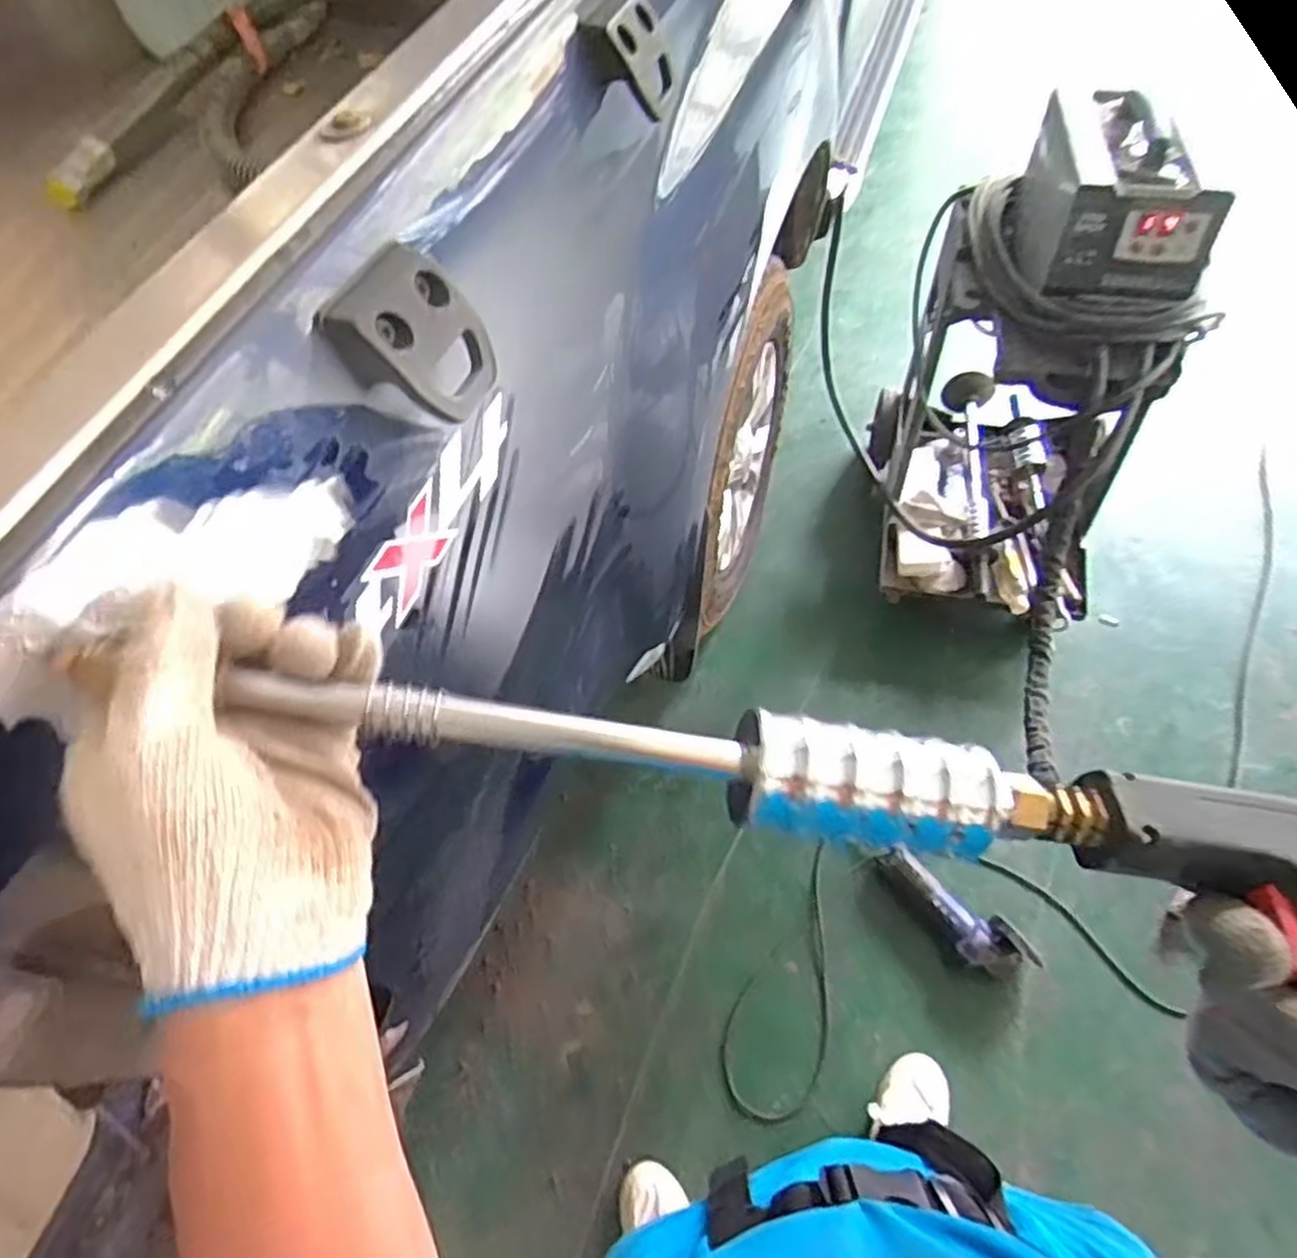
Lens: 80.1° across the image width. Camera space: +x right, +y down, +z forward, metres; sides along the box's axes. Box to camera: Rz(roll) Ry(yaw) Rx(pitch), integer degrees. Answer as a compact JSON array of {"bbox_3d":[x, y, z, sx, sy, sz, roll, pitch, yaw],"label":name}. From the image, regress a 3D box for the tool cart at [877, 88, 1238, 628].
[{"bbox_3d":[0.673,-0.386,1.341,0.377,0.825,0.616,-3,59,1],"label":"tool cart"}]

